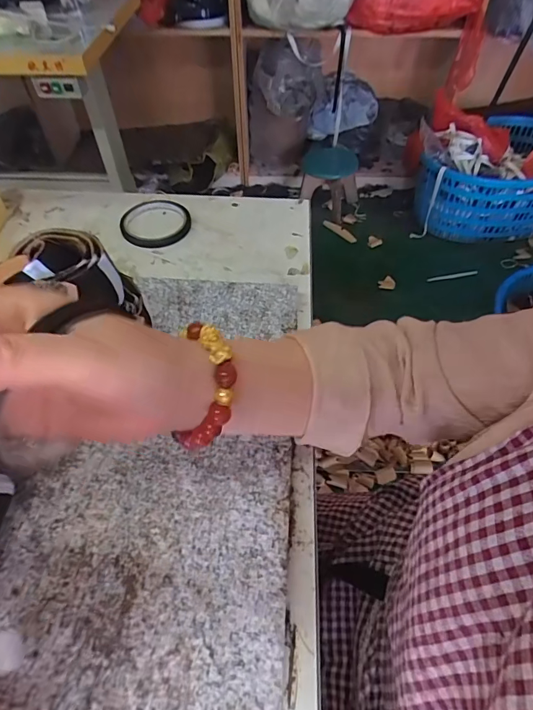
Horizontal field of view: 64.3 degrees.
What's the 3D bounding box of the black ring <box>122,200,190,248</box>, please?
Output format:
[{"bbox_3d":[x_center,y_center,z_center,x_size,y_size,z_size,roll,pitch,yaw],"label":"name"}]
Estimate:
[{"bbox_3d":[-0.143,-0.176,0.559,0.086,0.013,0.084,6,53,5],"label":"black ring"}]

